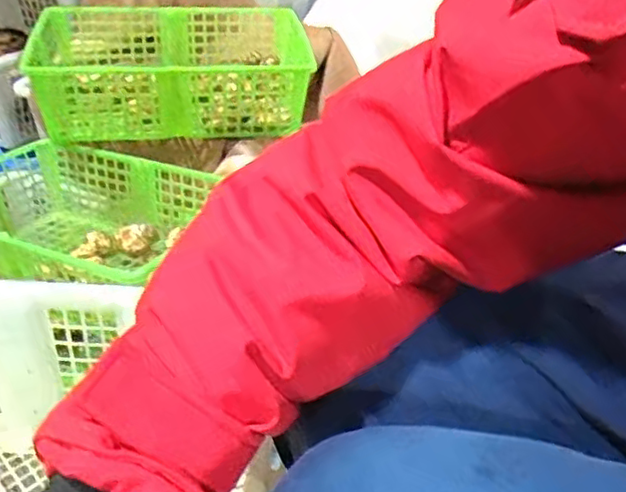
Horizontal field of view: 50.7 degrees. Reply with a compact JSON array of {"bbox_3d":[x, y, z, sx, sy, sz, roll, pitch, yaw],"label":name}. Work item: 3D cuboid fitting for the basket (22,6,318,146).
[{"bbox_3d":[-0.193,-0.232,0.877,0.353,0.102,0.211,-4,38,-12],"label":"basket"}]

